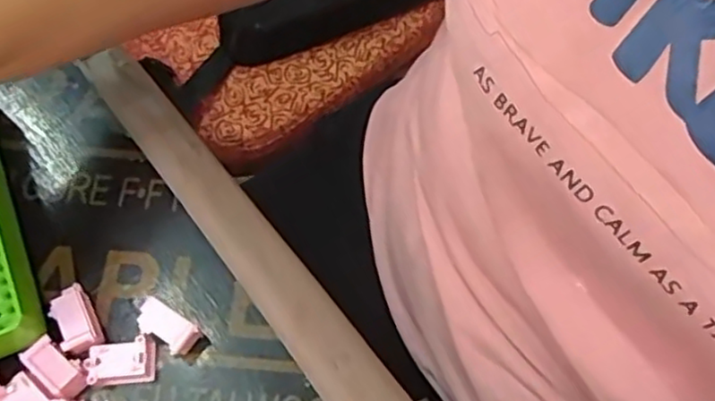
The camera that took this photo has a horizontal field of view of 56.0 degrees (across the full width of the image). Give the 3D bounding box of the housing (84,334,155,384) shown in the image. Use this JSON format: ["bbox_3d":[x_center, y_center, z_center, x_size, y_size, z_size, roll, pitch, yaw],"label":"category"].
[{"bbox_3d":[-0.104,0.072,0.298,0.029,0.013,0.019,-6,67,-5],"label":"housing"}]

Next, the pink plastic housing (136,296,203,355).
[{"bbox_3d":[-0.085,0.058,0.302,0.032,0.018,0.015,32,69,11],"label":"pink plastic housing"}]

